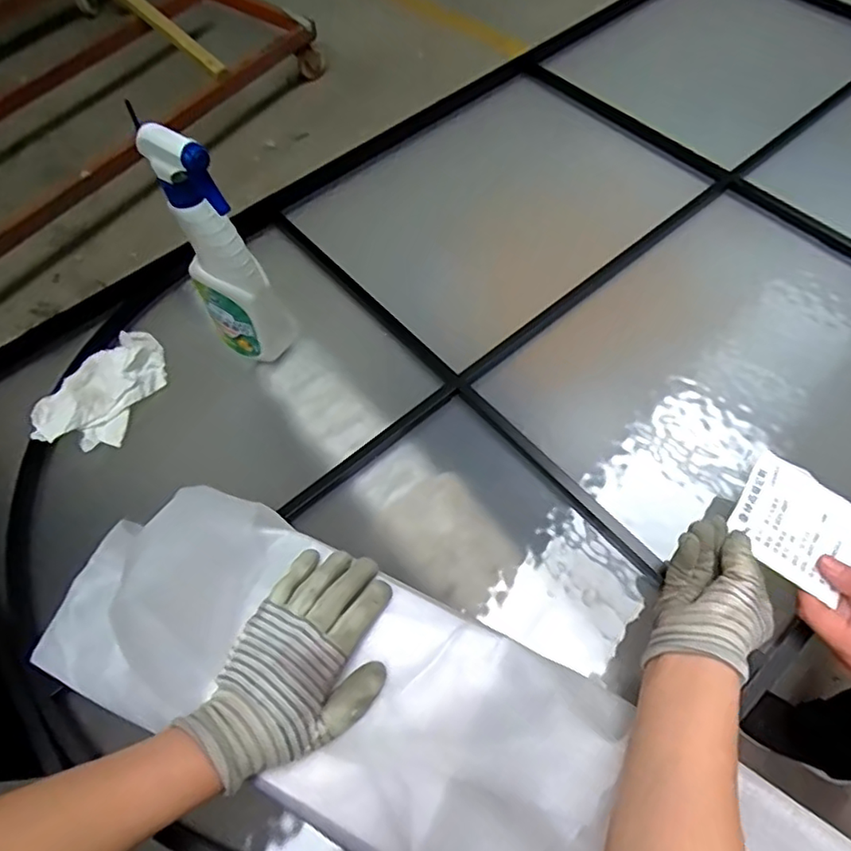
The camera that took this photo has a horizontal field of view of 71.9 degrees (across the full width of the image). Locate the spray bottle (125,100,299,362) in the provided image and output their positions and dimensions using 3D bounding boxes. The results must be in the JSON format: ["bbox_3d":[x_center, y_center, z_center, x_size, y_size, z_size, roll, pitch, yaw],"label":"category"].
[{"bbox_3d":[-0.195,-0.152,0.565,0.080,0.269,0.059,33,67,18],"label":"spray bottle"}]

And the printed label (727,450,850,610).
[{"bbox_3d":[0.316,0.081,0.497,0.099,0.018,0.098,33,67,18],"label":"printed label"}]

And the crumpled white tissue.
[{"bbox_3d":[-0.343,-0.034,0.642,0.085,0.052,0.158,24,65,14],"label":"crumpled white tissue"}]

